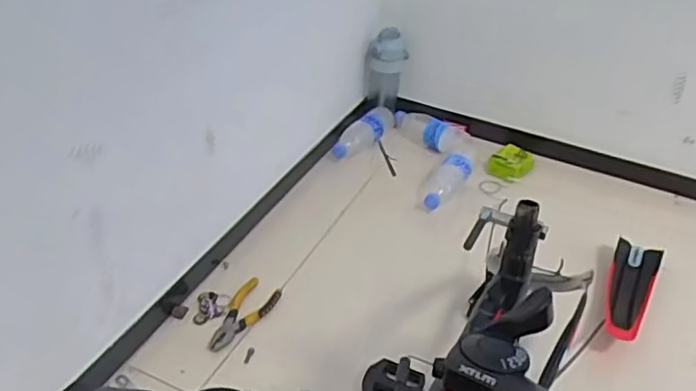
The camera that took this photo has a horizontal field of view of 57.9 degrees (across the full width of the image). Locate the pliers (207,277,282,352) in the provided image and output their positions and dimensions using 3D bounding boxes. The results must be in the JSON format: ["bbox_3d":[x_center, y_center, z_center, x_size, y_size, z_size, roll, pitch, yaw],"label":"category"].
[{"bbox_3d":[-0.175,0.190,1.005,0.060,0.027,0.150,24,39,24],"label":"pliers"}]

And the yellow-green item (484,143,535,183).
[{"bbox_3d":[0.370,-0.076,1.441,0.094,0.040,0.118,29,41,29],"label":"yellow-green item"}]

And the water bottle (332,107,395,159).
[{"bbox_3d":[0.040,-0.143,1.431,0.059,0.062,0.203,28,40,28],"label":"water bottle"}]

